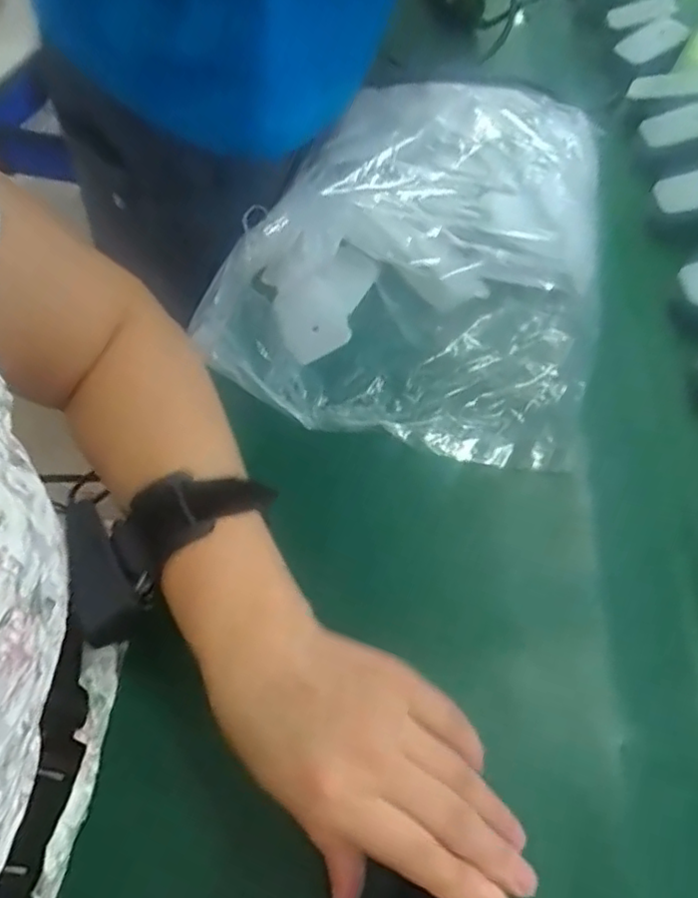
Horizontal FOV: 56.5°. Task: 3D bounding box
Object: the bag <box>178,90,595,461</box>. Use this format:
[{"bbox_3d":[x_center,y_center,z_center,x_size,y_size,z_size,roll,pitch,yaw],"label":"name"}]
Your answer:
[{"bbox_3d":[0.059,-0.155,0.476,0.255,0.072,0.317,15,59,8],"label":"bag"}]

